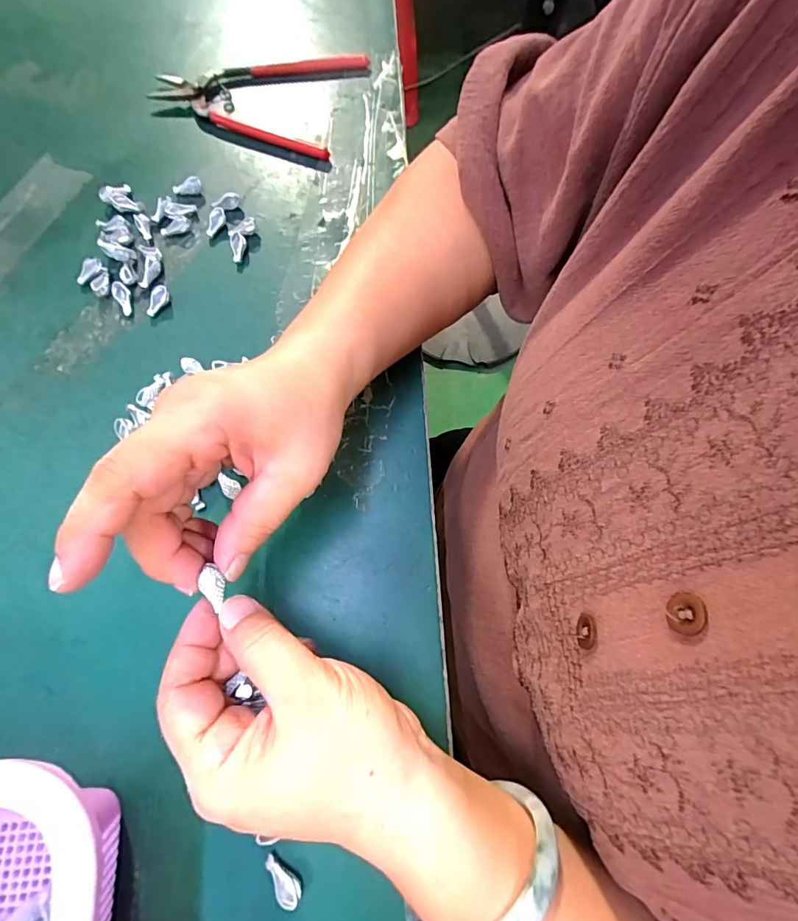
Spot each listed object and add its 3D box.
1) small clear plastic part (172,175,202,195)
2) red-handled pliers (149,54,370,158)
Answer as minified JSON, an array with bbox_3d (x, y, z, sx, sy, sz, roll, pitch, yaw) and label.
[{"bbox_3d":[-0.154,-0.199,0.333,0.022,0.011,0.009,-7,72,11],"label":"small clear plastic part"},{"bbox_3d":[-0.113,-0.300,0.368,0.146,0.012,0.113,14,72,3],"label":"red-handled pliers"}]

